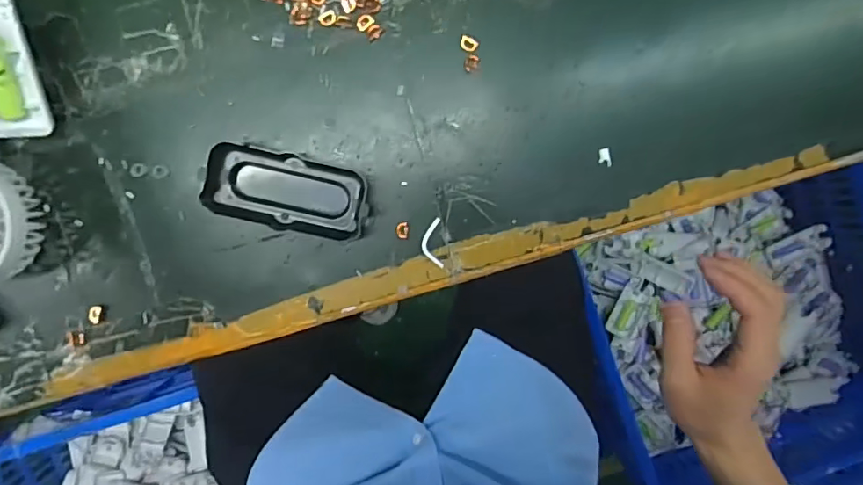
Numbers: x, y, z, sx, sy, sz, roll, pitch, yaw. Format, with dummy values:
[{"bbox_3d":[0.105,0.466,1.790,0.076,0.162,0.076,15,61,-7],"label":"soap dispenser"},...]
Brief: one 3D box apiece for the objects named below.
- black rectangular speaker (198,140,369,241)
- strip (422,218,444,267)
[{"bbox_3d":[-0.099,-0.034,0.357,0.105,0.023,0.051,12,96,-4],"label":"black rectangular speaker"},{"bbox_3d":[0.001,0.001,0.377,0.015,0.004,0.037,-5,97,-4],"label":"strip"}]

